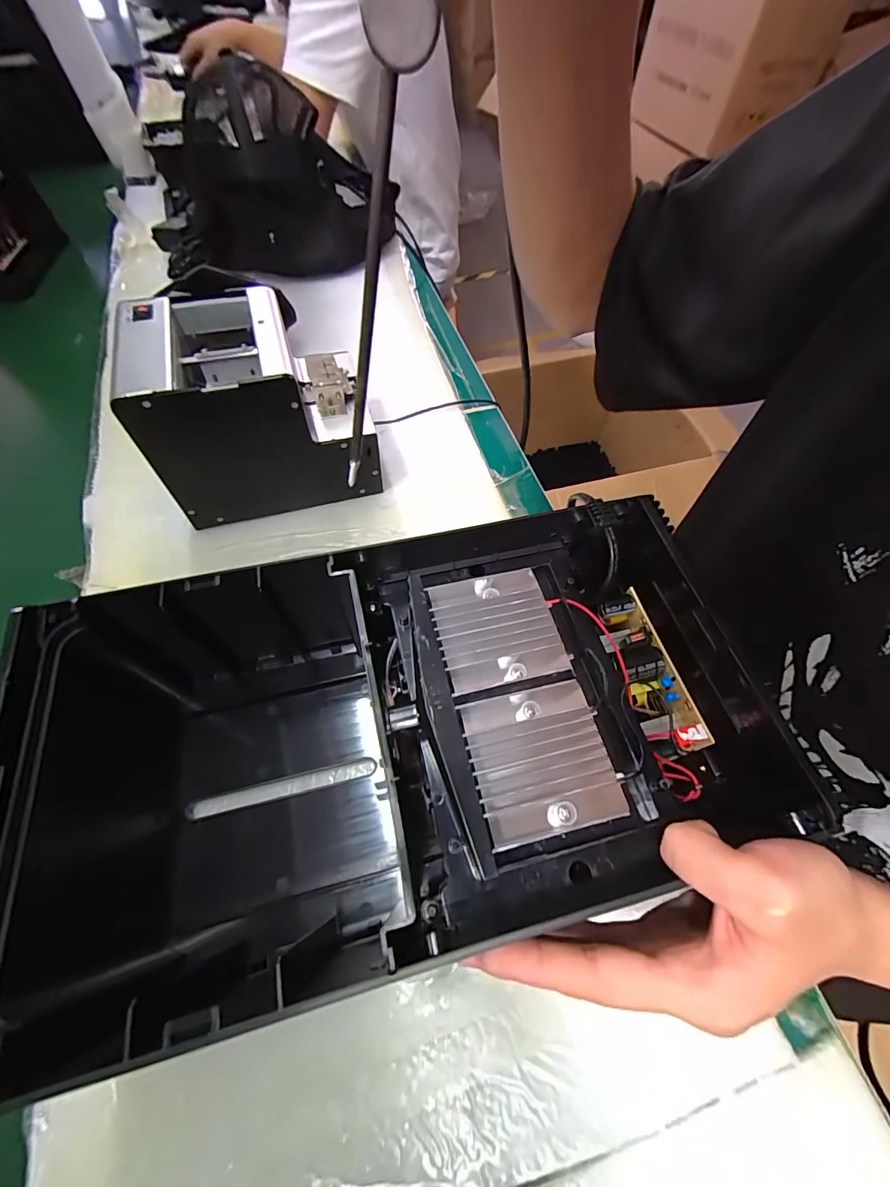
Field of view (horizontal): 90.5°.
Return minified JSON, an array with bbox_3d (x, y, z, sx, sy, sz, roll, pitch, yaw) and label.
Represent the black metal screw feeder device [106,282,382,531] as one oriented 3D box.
[{"bbox_3d":[-0.165,-0.165,0.402,0.177,0.141,0.126,-14,61,-11],"label":"black metal screw feeder device"}]

